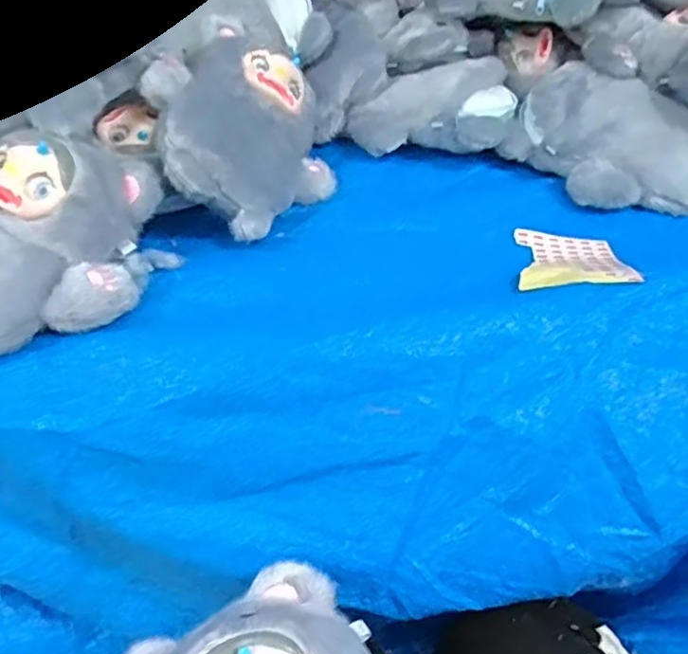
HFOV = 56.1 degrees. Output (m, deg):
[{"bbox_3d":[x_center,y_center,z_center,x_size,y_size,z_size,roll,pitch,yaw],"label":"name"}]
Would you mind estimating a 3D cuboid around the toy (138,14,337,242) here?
[{"bbox_3d":[-0.077,-0.155,0.502,0.130,0.092,0.178,-1,42,-6],"label":"toy"}]

